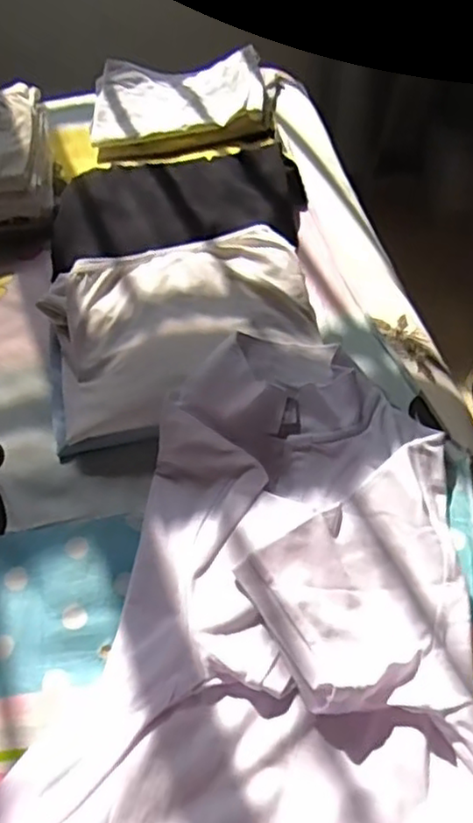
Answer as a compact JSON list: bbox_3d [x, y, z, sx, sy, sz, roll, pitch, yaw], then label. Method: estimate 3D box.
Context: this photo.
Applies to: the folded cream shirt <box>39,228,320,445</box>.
[{"bbox_3d":[-0.059,-0.097,0.785,0.307,0.064,0.251,-14,51,-8],"label":"folded cream shirt"}]

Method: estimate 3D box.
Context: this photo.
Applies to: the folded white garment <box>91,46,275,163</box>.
[{"bbox_3d":[-0.092,-0.517,1.145,0.298,0.069,0.240,-4,50,1],"label":"folded white garment"}]

